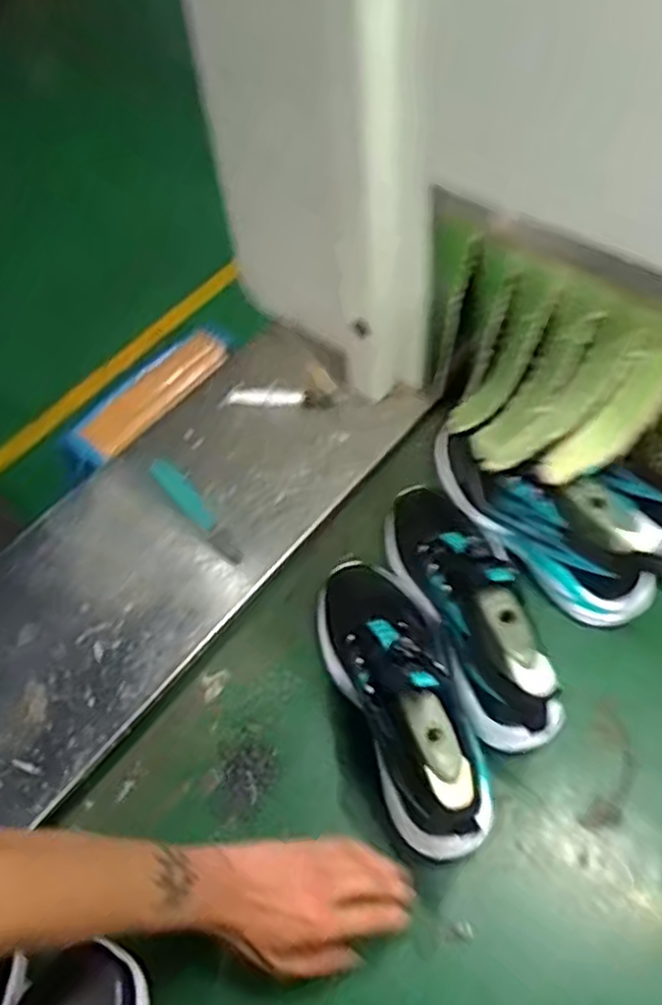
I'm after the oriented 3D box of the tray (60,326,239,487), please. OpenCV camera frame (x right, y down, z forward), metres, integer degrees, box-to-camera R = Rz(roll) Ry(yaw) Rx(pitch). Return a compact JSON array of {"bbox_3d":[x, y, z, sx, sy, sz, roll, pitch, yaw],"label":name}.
[{"bbox_3d":[-0.309,-0.182,1.275,0.059,0.072,0.359,32,64,23],"label":"tray"}]

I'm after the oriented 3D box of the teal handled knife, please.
[{"bbox_3d":[-0.139,0.009,0.782,0.025,0.015,0.156,-34,61,-18],"label":"teal handled knife"}]

